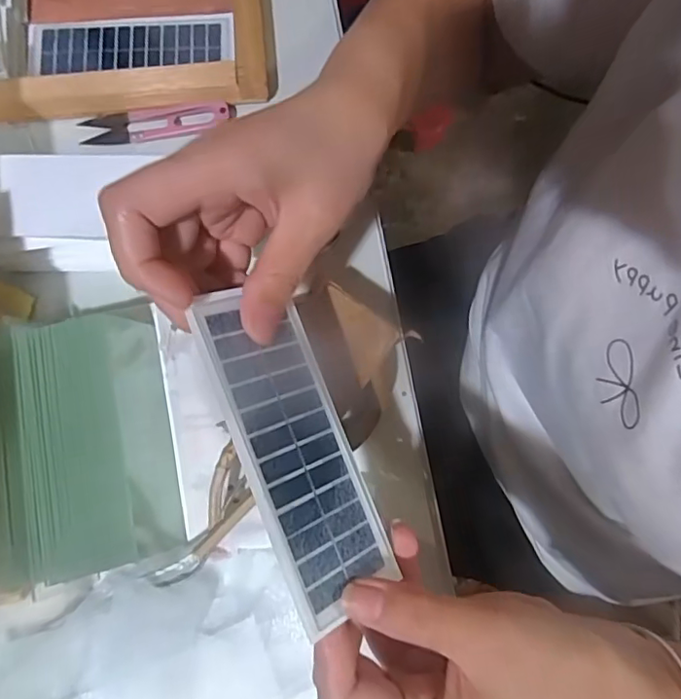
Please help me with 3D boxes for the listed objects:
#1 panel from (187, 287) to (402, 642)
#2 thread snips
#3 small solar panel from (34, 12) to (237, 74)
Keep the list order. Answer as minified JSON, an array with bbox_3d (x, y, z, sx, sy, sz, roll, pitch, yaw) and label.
[{"bbox_3d":[-0.019,0.039,0.231,0.049,0.004,0.134,-18,83,-39],"label":"panel"},{"bbox_3d":[-0.126,-0.156,0.380,0.102,0.013,0.023,-4,78,-1],"label":"thread snips"},{"bbox_3d":[-0.151,-0.221,0.397,0.146,0.006,0.045,-4,78,-1],"label":"small solar panel"}]

